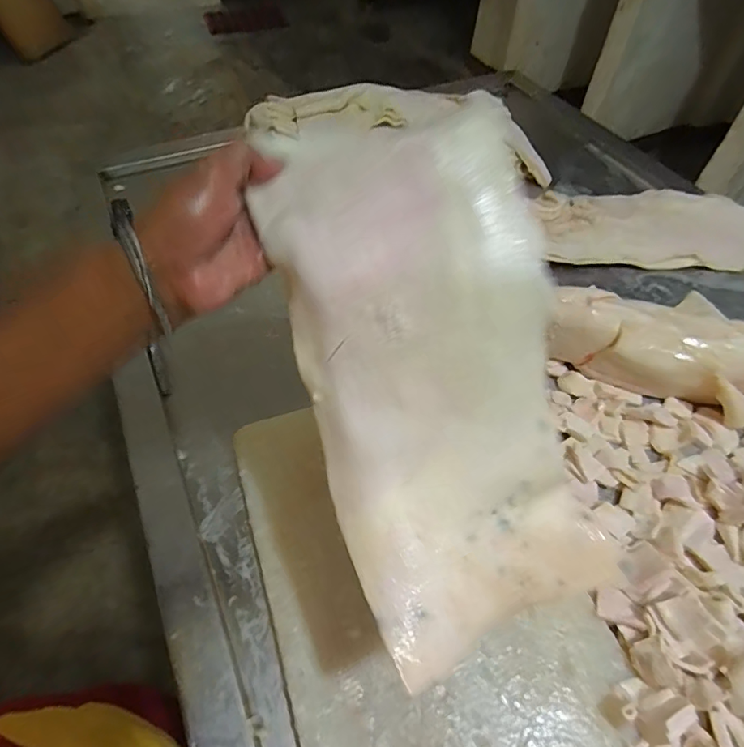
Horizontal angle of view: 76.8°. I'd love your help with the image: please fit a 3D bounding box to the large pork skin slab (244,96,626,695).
[{"bbox_3d":[0.043,0.011,0.304,0.159,0.077,0.336,-18,101,-13],"label":"large pork skin slab"}]

